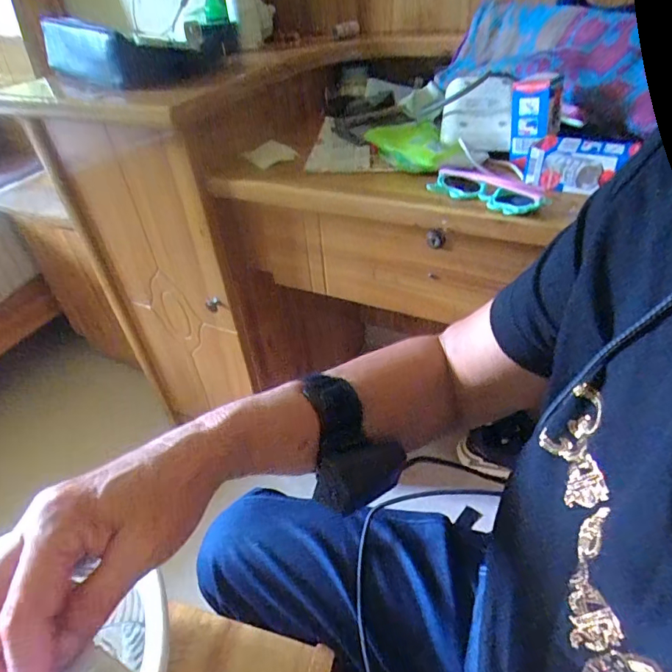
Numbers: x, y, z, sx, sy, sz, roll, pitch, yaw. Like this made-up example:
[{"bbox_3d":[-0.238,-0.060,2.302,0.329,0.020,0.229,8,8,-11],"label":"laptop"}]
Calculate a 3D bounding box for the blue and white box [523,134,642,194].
[{"bbox_3d":[0.260,-0.186,0.489,0.099,0.048,0.042,15,44,22],"label":"blue and white box"}]

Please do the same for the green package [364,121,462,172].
[{"bbox_3d":[0.098,-0.247,0.587,0.094,0.024,0.127,-7,40,-2],"label":"green package"}]

